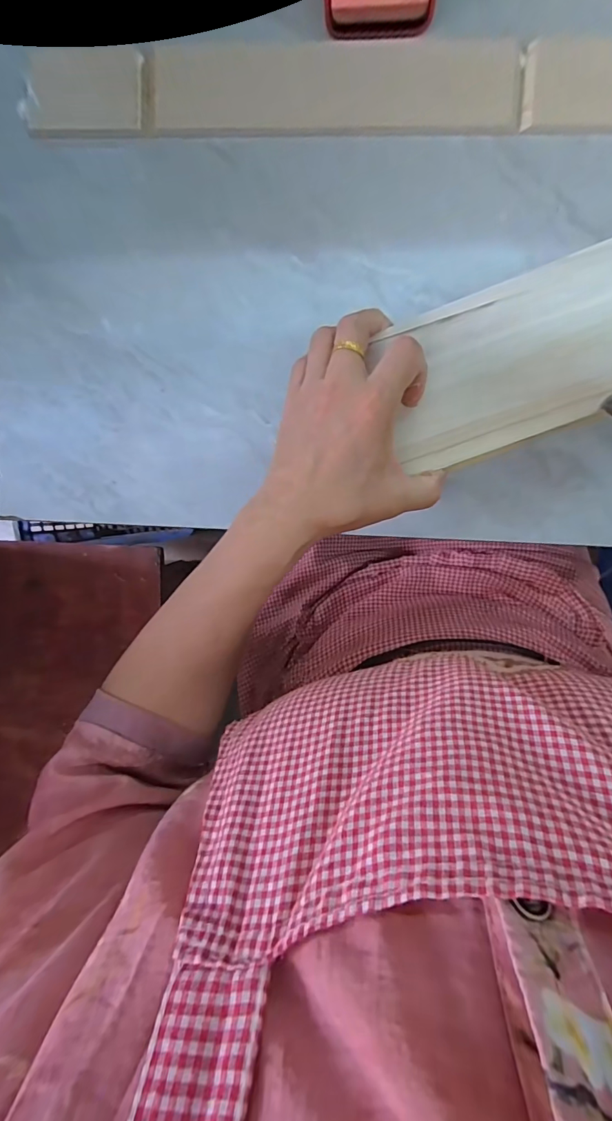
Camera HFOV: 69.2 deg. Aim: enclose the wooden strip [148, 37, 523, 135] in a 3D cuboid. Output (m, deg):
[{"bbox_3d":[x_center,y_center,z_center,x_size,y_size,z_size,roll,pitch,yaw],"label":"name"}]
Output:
[{"bbox_3d":[0.020,-0.351,0.330,0.268,0.006,0.057,2,98,3],"label":"wooden strip"}]

